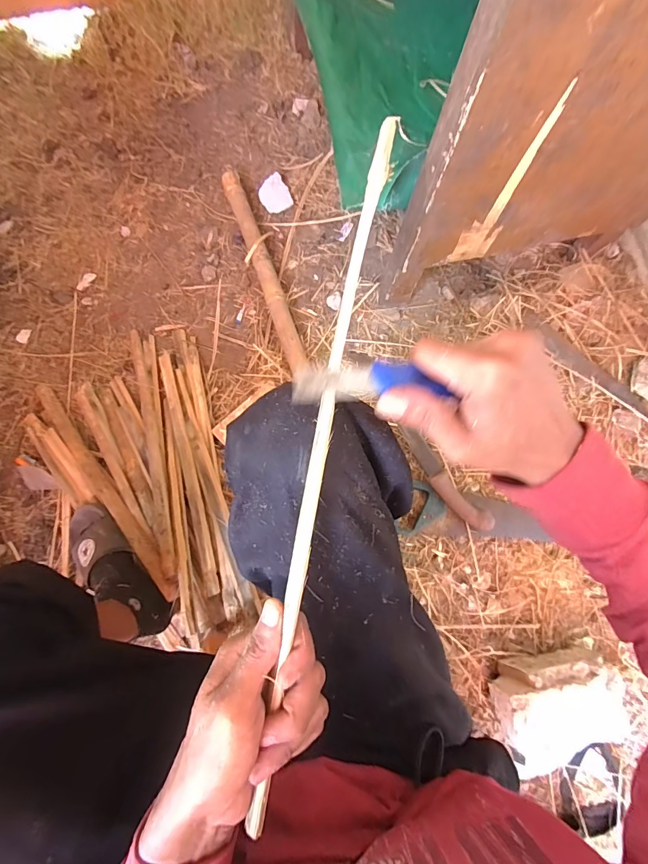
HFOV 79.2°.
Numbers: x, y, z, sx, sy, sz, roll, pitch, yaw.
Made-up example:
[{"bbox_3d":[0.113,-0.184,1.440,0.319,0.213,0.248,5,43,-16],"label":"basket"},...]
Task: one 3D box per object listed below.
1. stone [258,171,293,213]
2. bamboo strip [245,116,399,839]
[{"bbox_3d":[-0.114,-0.547,0.900,0.068,0.021,0.085,-18,78,-4],"label":"stone"},{"bbox_3d":[-0.002,0.019,0.243,0.013,0.010,0.438,11,88,2],"label":"bamboo strip"}]

